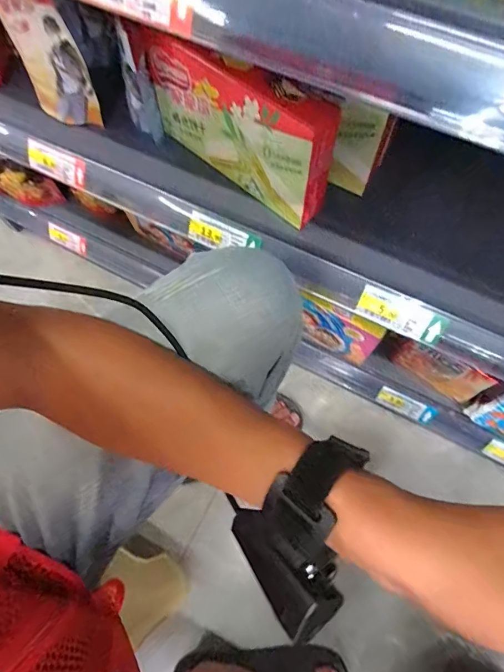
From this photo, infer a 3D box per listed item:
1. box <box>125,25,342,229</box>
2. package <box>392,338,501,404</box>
[{"bbox_3d":[-0.020,-0.226,0.437,0.233,0.145,0.037,40,76,13],"label":"box"},{"bbox_3d":[0.285,0.056,0.627,0.132,0.095,0.031,34,75,11],"label":"package"}]

